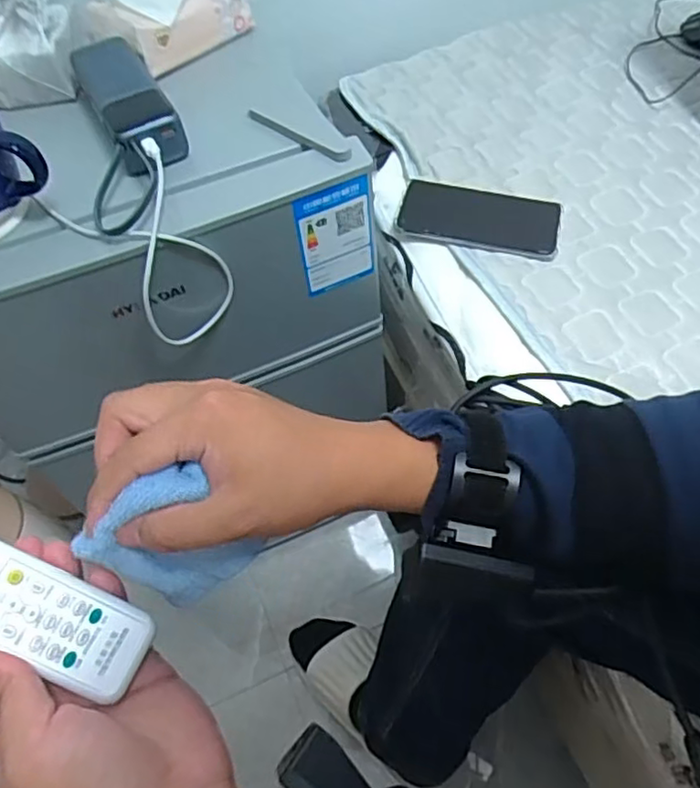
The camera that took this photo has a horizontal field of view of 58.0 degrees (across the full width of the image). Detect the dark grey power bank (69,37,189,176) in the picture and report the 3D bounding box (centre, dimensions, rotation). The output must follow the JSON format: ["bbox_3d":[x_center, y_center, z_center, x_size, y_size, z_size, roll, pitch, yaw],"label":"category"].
[{"bbox_3d":[-0.191,-0.252,0.536,0.056,0.032,0.167,-24,58,-11],"label":"dark grey power bank"}]

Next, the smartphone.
[{"bbox_3d":[0.134,-0.183,0.654,0.161,0.011,0.083,13,60,11],"label":"smartphone"}]

